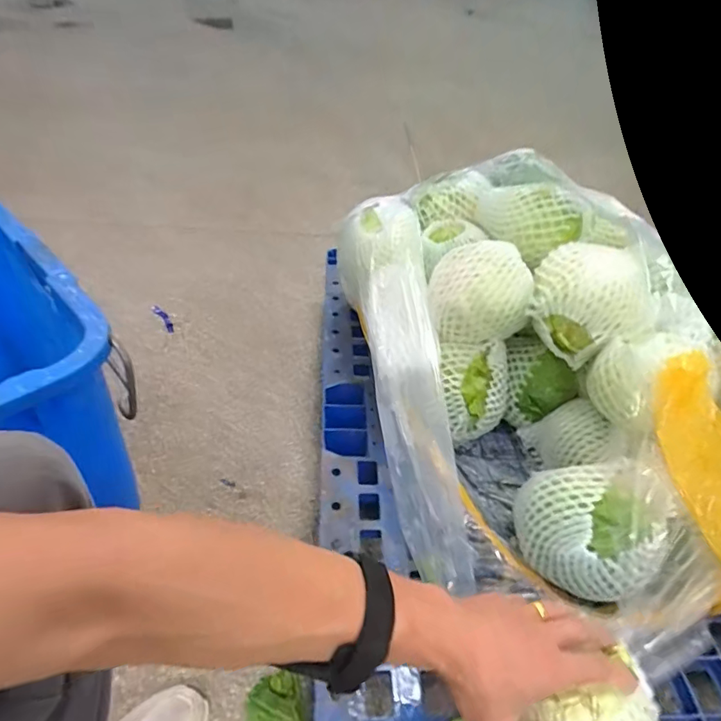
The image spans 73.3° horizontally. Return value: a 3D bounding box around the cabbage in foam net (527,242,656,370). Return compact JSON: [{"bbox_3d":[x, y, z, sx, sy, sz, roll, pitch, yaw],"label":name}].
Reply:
[{"bbox_3d":[0.290,-0.074,0.623,0.139,0.120,0.108,18,45,13],"label":"cabbage in foam net"}]

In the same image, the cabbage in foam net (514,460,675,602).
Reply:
[{"bbox_3d":[0.249,0.176,0.529,0.134,0.116,0.111,19,45,14],"label":"cabbage in foam net"}]

